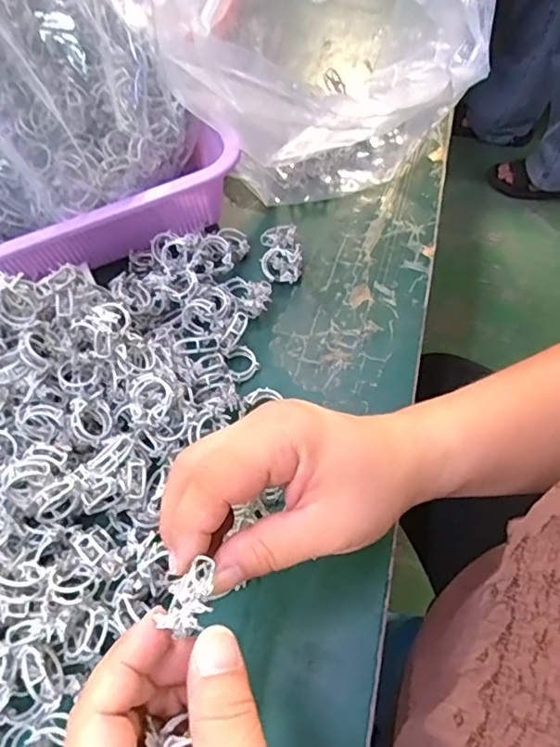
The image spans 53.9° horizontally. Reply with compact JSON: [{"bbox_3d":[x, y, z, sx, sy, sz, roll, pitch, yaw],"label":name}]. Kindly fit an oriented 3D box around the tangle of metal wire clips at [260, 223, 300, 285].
[{"bbox_3d":[0.000,-0.090,0.423,0.029,0.019,0.045,-4,58,4],"label":"tangle of metal wire clips"}]

